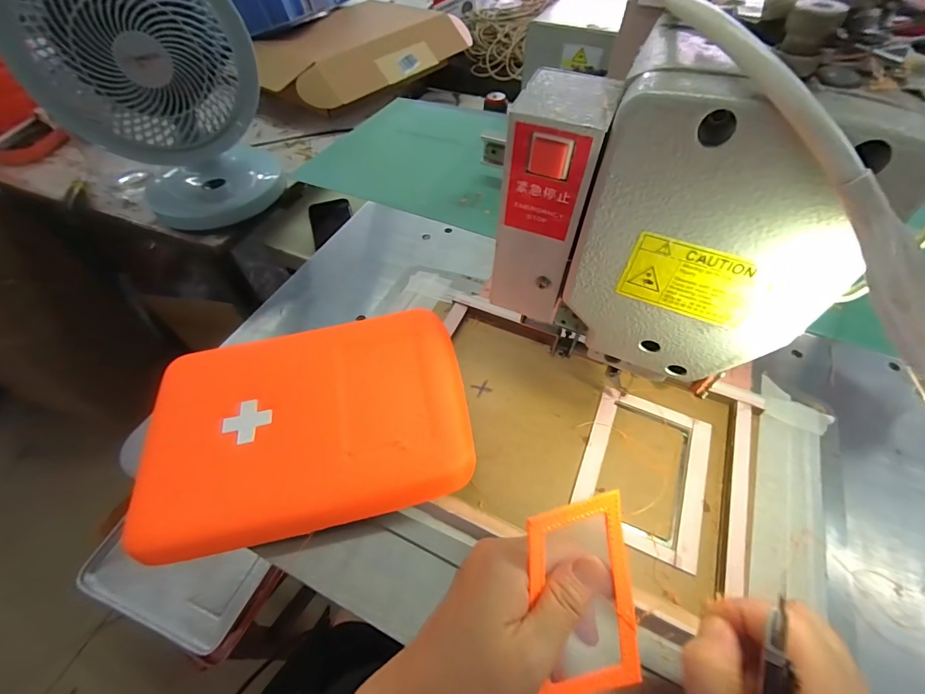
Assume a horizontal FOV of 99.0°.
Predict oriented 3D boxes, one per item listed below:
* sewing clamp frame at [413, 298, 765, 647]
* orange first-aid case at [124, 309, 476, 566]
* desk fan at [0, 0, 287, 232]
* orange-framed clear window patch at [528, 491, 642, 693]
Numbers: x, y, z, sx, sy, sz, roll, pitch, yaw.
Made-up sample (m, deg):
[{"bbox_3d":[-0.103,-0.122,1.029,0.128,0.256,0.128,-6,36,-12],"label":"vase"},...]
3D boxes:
[{"bbox_3d":[0.088,0.074,0.330,0.271,0.023,0.202,21,57,15],"label":"sewing clamp frame"},{"bbox_3d":[-0.124,0.059,0.330,0.250,0.032,0.172,-12,55,-8],"label":"orange first-aid case"},{"bbox_3d":[-0.384,-0.310,0.501,0.223,0.288,0.150,-39,63,-24],"label":"desk fan"},{"bbox_3d":[0.065,0.136,0.213,0.062,0.009,0.101,-3,89,-20],"label":"orange-framed clear window patch"}]

